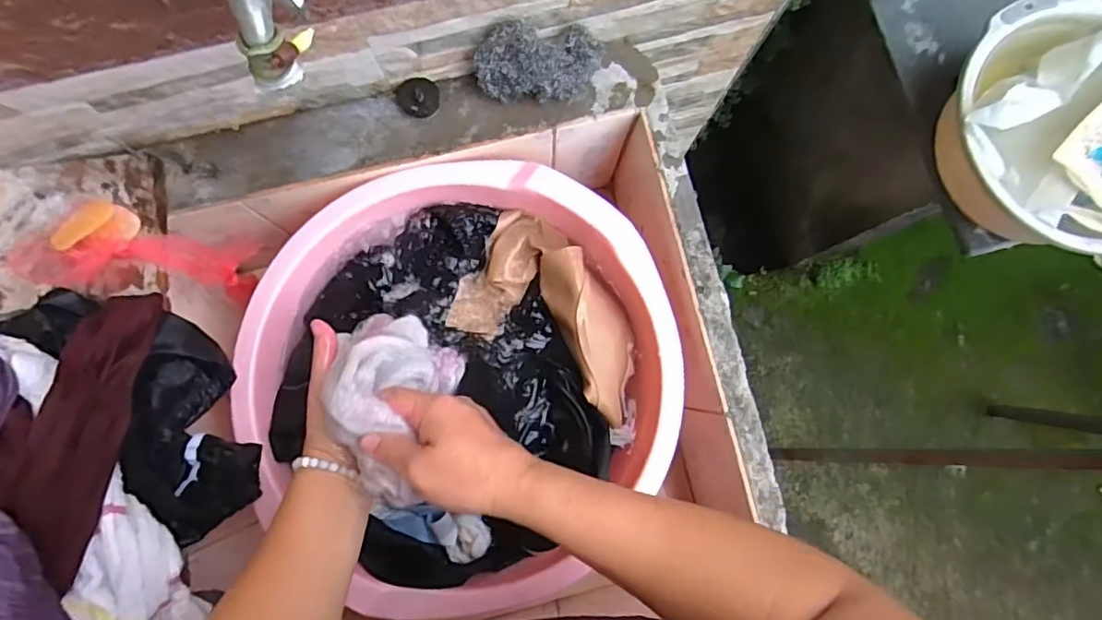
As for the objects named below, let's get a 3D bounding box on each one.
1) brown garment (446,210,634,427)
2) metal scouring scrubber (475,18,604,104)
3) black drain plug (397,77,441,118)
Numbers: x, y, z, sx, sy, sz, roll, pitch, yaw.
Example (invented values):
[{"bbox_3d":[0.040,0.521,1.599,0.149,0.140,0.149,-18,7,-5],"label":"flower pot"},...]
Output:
[{"bbox_3d":[0.008,-0.001,0.575,0.196,0.052,0.140,29,82,2],"label":"brown garment"},{"bbox_3d":[-0.011,-0.228,0.535,0.116,0.056,0.052,-4,82,-2],"label":"metal scouring scrubber"},{"bbox_3d":[-0.128,-0.205,0.561,0.039,0.016,0.036,0,82,-2],"label":"black drain plug"}]

